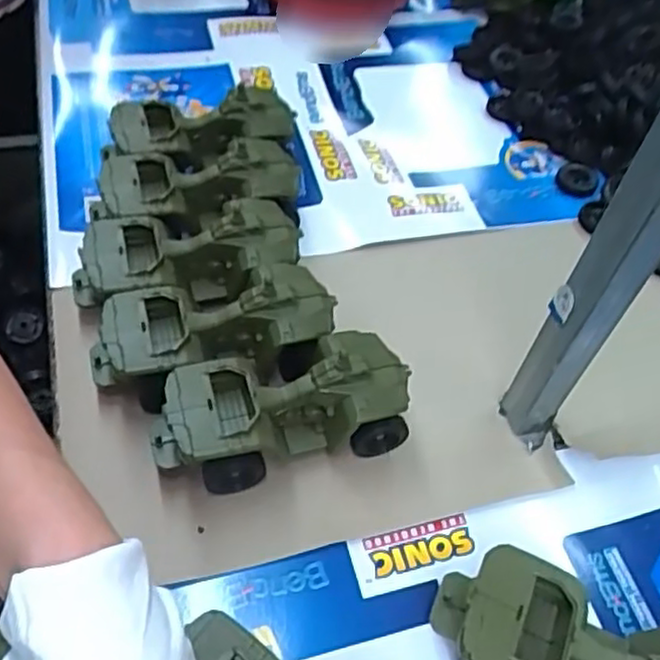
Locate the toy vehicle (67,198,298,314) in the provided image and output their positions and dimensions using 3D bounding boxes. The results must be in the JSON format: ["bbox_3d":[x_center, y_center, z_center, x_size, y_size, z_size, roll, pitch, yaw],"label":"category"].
[{"bbox_3d":[-0.121,-0.053,0.604,0.193,0.078,0.093,-10,55,-13],"label":"toy vehicle"}]

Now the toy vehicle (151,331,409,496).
[{"bbox_3d":[-0.036,0.061,0.523,0.187,0.074,0.083,-12,55,-14],"label":"toy vehicle"}]

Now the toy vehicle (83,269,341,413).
[{"bbox_3d":[-0.092,0.005,0.561,0.190,0.080,0.090,-11,55,-13],"label":"toy vehicle"}]

